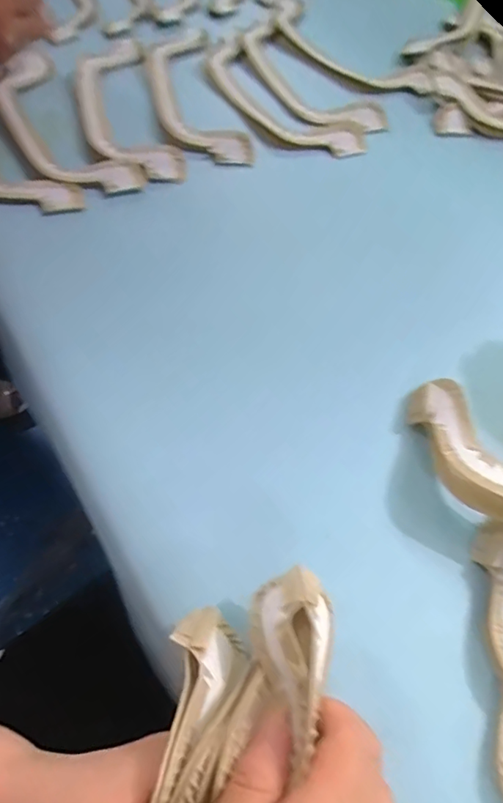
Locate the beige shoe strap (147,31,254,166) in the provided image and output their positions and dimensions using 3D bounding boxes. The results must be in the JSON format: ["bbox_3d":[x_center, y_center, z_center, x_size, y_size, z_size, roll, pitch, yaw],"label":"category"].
[{"bbox_3d":[-0.069,-0.349,0.550,0.083,0.023,0.257,-13,62,-8],"label":"beige shoe strap"}]

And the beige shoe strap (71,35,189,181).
[{"bbox_3d":[-0.140,-0.319,0.518,0.086,0.020,0.238,-13,66,-15],"label":"beige shoe strap"}]

